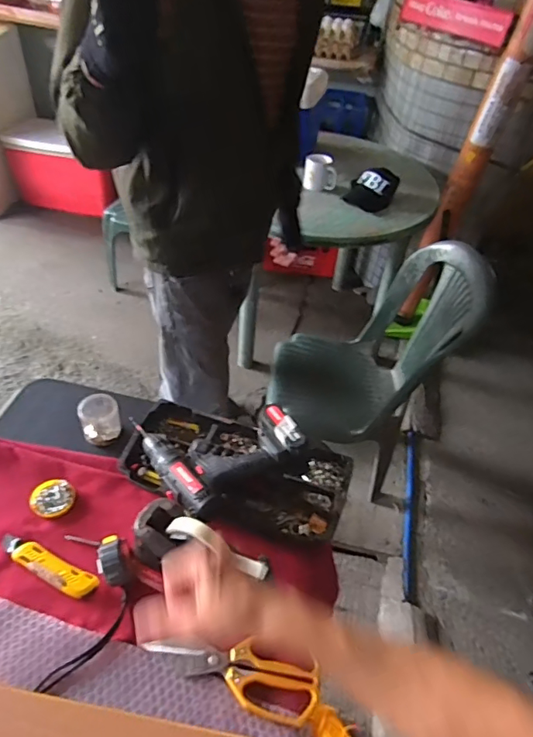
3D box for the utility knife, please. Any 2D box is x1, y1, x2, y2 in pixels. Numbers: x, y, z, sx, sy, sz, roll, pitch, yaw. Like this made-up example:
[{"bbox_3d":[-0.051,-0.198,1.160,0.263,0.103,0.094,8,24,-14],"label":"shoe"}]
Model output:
[{"bbox_3d":[-0.310,0.278,0.692,0.159,0.013,0.034,21,46,13],"label":"utility knife"}]

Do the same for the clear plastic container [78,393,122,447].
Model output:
[{"bbox_3d":[-0.287,0.088,0.847,0.063,0.072,0.057,-1,45,-9],"label":"clear plastic container"}]

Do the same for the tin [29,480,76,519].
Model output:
[{"bbox_3d":[-0.332,0.202,0.765,0.062,0.015,0.060,4,44,-4],"label":"tin"}]

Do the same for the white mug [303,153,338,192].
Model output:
[{"bbox_3d":[0.193,-0.695,1.746,0.114,0.109,0.085,6,44,-2],"label":"white mug"}]

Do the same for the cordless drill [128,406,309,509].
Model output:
[{"bbox_3d":[-0.077,0.121,0.799,0.218,0.083,0.226,-28,46,-13],"label":"cordless drill"}]

